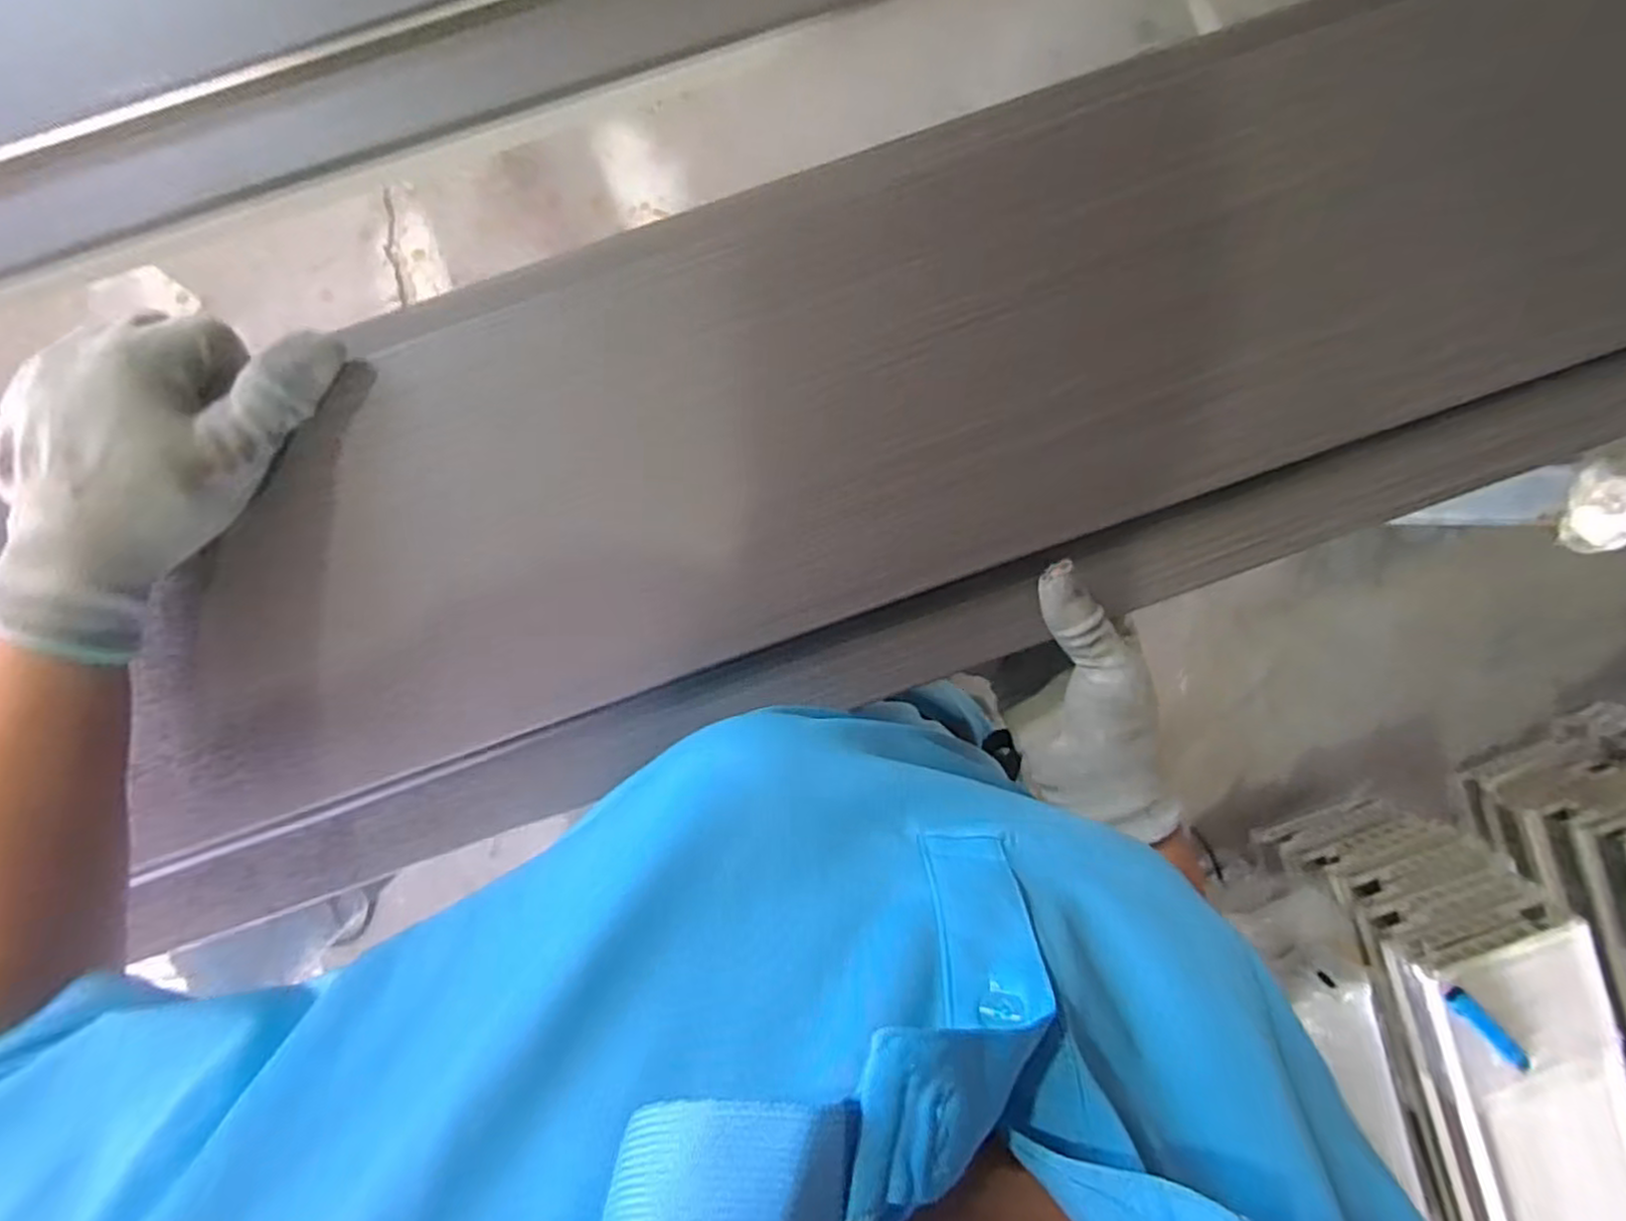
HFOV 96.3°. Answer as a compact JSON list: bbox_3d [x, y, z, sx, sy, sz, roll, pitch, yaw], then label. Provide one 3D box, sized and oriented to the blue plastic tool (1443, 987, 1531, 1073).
[{"bbox_3d":[0.870,0.539,0.935,0.146,0.025,0.026,43,92,-6],"label":"blue plastic tool"}]

